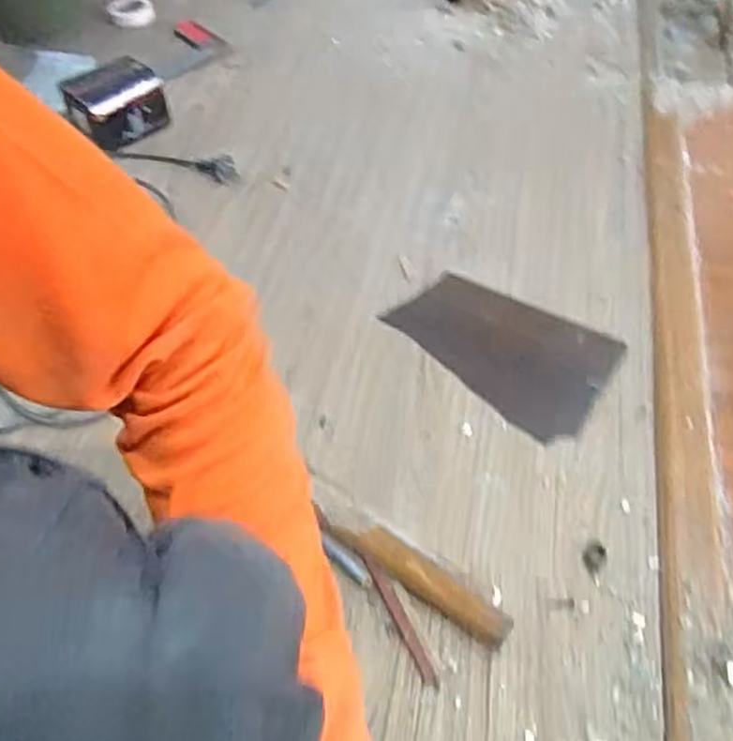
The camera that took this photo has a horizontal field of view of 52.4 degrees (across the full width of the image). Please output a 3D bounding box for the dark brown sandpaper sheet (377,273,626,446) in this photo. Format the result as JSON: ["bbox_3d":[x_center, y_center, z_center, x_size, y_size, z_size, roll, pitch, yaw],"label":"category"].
[{"bbox_3d":[0.148,-0.028,0.813,0.236,0.009,0.153,36,61,27],"label":"dark brown sandpaper sheet"}]

